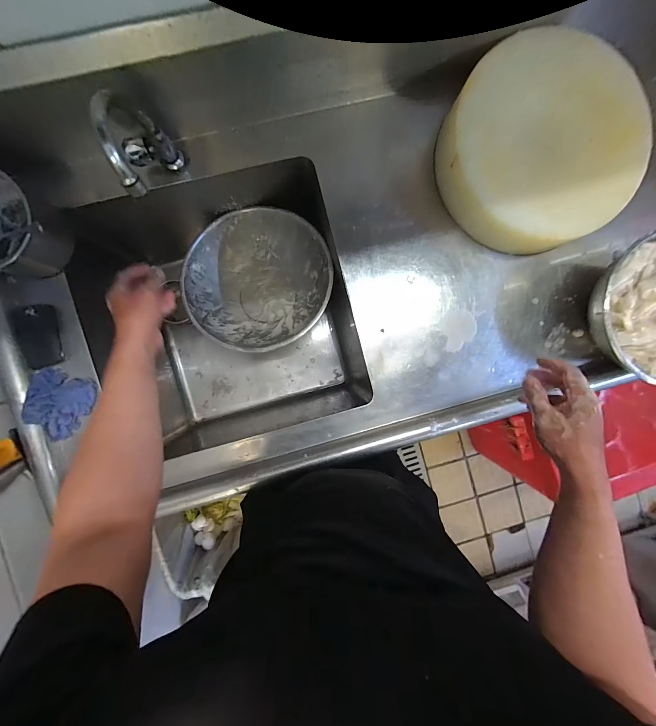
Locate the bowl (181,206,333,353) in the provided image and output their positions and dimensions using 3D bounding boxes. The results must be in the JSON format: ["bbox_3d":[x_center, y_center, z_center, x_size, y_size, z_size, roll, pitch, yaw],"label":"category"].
[{"bbox_3d":[-0.172,-0.201,0.752,0.311,0.147,0.324,0,93,-5],"label":"bowl"}]

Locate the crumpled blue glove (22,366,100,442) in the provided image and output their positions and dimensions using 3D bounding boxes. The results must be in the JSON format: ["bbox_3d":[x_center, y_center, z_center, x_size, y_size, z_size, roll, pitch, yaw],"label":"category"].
[{"bbox_3d":[-0.495,0.078,0.550,0.101,0.056,0.116,20,91,-5],"label":"crumpled blue glove"}]

